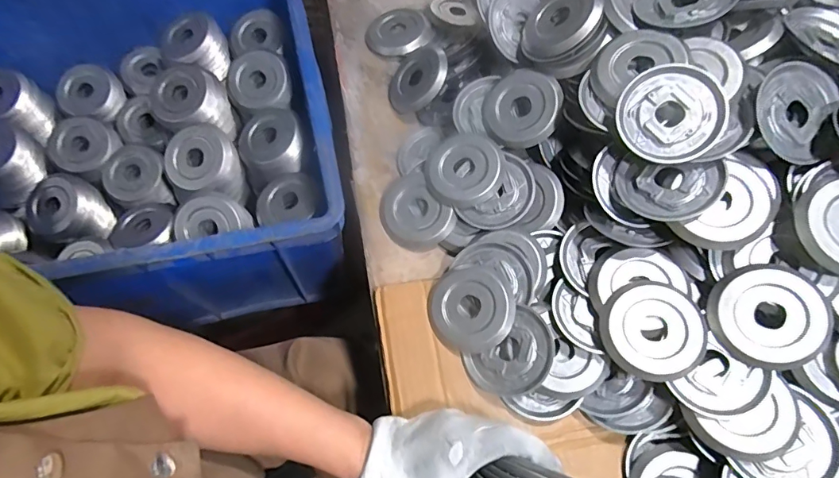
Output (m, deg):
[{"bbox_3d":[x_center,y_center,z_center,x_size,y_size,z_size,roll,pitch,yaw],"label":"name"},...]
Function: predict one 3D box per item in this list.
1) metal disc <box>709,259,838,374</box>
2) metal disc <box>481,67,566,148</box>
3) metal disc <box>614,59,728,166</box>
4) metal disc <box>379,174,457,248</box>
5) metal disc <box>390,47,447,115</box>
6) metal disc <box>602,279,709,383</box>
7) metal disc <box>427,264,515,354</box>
[{"bbox_3d":[0.287,0.063,0.382,0.082,0.007,0.081,-4,79,19],"label":"metal disc"},{"bbox_3d":[0.110,-0.139,0.497,0.084,0.010,0.082,-3,83,26],"label":"metal disc"},{"bbox_3d":[0.220,-0.110,0.407,0.085,0.009,0.085,-1,84,15],"label":"metal disc"},{"bbox_3d":[-0.008,-0.029,0.503,0.068,0.019,0.086,-34,67,3],"label":"metal disc"},{"bbox_3d":[-0.001,-0.192,0.558,0.080,0.015,0.080,-18,61,36],"label":"metal disc"},{"bbox_3d":[0.202,0.079,0.402,0.080,0.019,0.081,1,67,-3],"label":"metal disc"},{"bbox_3d":[0.048,0.066,0.447,0.079,0.013,0.081,-6,75,22],"label":"metal disc"}]

